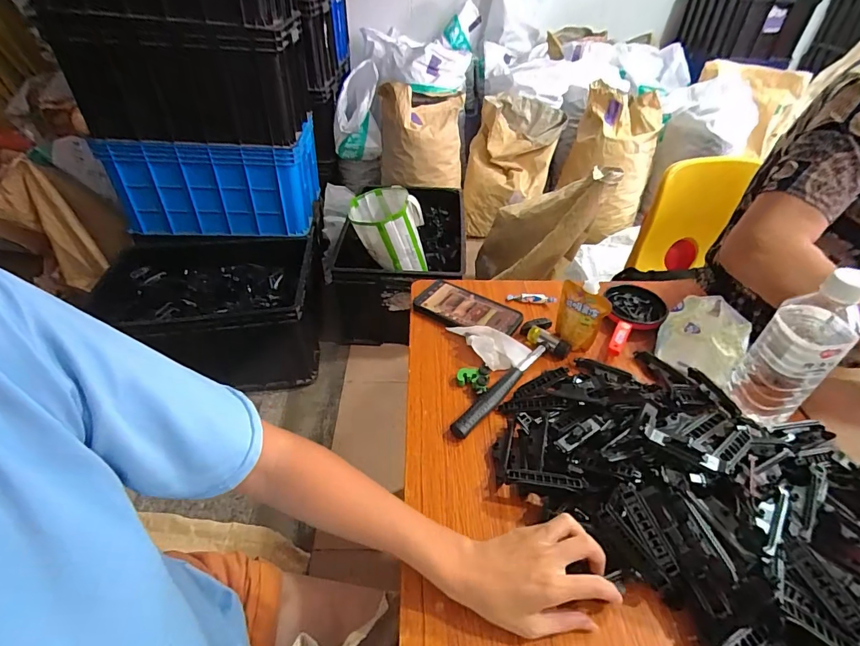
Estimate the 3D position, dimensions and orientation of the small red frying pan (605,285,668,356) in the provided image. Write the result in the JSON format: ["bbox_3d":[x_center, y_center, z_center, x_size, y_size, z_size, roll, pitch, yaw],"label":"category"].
[{"bbox_3d":[0.297,-0.002,0.632,0.085,0.028,0.158,20,45,20],"label":"small red frying pan"}]

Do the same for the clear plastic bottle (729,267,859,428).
[{"bbox_3d":[0.395,0.032,0.464,0.067,0.192,0.070,-25,47,-28],"label":"clear plastic bottle"}]

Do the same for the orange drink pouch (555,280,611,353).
[{"bbox_3d":[0.210,-0.010,0.599,0.062,0.108,0.040,16,42,17],"label":"orange drink pouch"}]

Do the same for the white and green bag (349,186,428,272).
[{"bbox_3d":[-0.121,-0.271,1.306,0.200,0.213,0.196,-1,49,20],"label":"white and green bag"}]

